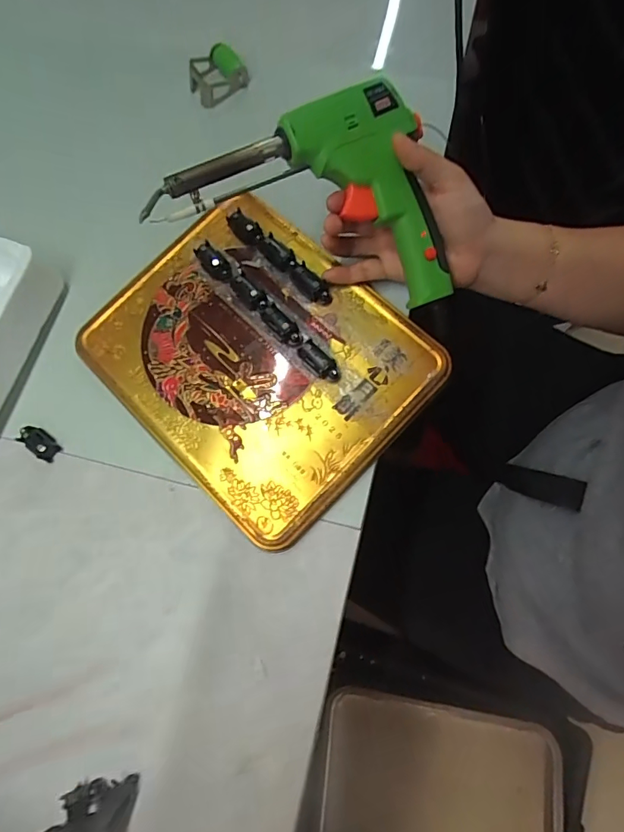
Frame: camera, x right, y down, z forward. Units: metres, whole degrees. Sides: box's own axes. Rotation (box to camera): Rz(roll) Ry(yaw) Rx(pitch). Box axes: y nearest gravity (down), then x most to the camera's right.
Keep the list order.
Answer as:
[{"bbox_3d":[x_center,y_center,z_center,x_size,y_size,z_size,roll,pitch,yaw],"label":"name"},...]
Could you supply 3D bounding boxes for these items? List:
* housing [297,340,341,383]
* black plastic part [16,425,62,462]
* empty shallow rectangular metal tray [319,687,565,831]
[{"bbox_3d":[0.005,-0.039,0.343,0.013,0.014,0.035,-44,76,-6],"label":"housing"},{"bbox_3d":[-0.212,0.020,0.366,0.032,0.012,0.018,35,82,13],"label":"black plastic part"},{"bbox_3d":[0.200,0.583,0.723,0.338,0.064,0.253,6,77,7],"label":"empty shallow rectangular metal tray"}]

